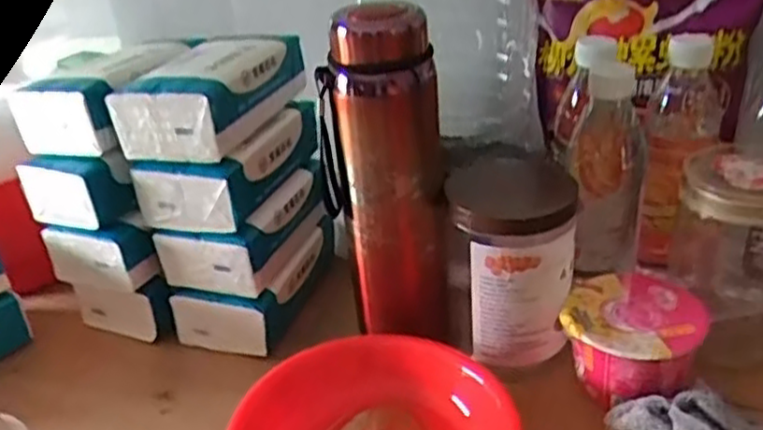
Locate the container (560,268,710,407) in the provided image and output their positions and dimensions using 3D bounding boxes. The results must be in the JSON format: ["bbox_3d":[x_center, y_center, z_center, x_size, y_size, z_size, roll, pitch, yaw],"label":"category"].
[{"bbox_3d":[0.187,0.094,0.548,0.093,0.062,0.094,12,35,26],"label":"container"}]

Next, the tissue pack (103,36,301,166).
[{"bbox_3d":[-0.138,-0.103,0.599,0.091,0.054,0.149,7,31,21],"label":"tissue pack"}]

